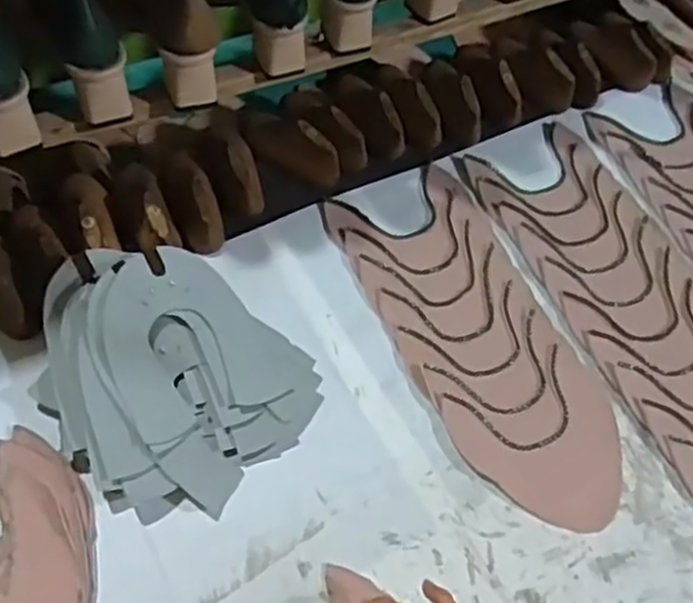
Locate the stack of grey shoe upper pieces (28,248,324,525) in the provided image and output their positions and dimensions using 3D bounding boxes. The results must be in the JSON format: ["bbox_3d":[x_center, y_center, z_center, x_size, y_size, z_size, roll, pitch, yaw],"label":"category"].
[{"bbox_3d":[-0.170,0.062,0.683,0.249,0.092,0.203,34,62,16],"label":"stack of grey shoe upper pieces"}]

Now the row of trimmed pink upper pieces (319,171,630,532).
[{"bbox_3d":[0.135,0.033,0.777,0.161,0.007,0.407,-21,62,-16],"label":"row of trimmed pink upper pieces"}]

